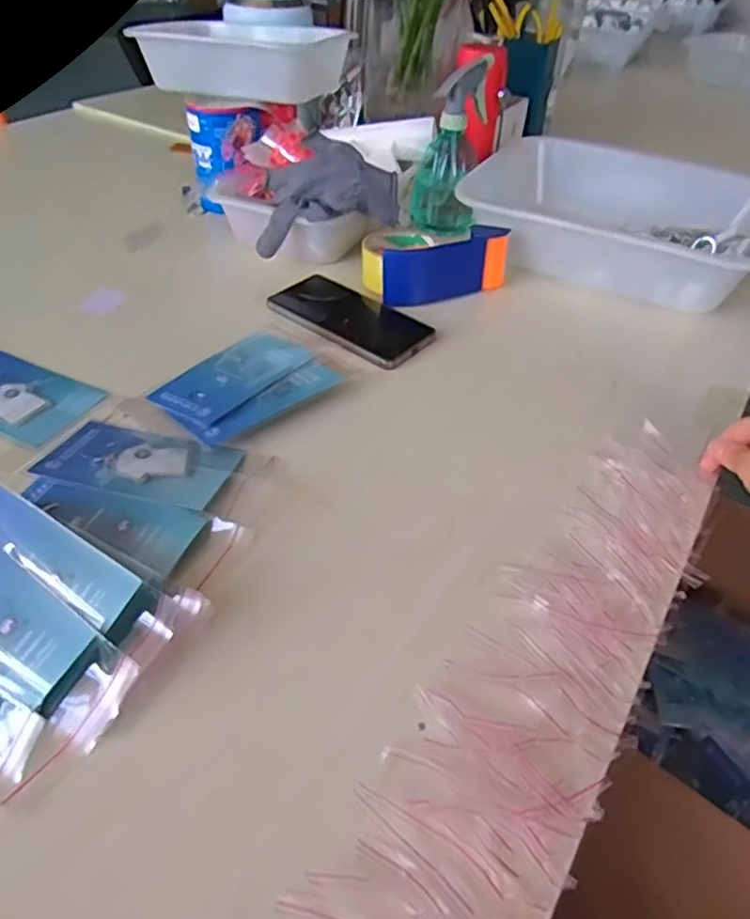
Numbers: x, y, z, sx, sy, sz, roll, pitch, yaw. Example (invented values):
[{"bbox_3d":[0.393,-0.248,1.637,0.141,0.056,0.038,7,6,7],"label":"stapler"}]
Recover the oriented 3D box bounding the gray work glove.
[{"bbox_3d":[-0.053,-0.295,0.711,0.159,0.076,0.102,-5,44,-7],"label":"gray work glove"}]

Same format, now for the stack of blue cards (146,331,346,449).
[{"bbox_3d":[-0.114,-0.068,0.557,0.110,0.010,0.141,35,53,30],"label":"stack of blue cards"}]

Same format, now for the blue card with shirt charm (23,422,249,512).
[{"bbox_3d":[-0.174,0.001,0.476,0.135,0.010,0.072,11,44,10],"label":"blue card with shirt charm"}]

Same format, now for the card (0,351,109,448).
[{"bbox_3d":[-0.306,-0.056,0.546,0.137,0.008,0.082,20,47,18],"label":"card"}]

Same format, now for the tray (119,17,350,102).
[{"bbox_3d":[-0.164,-0.499,0.795,0.233,0.068,0.134,13,44,10],"label":"tray"}]

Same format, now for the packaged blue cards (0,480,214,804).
[{"bbox_3d":[-0.210,0.083,0.372,0.191,0.016,0.106,22,65,20],"label":"packaged blue cards"}]

